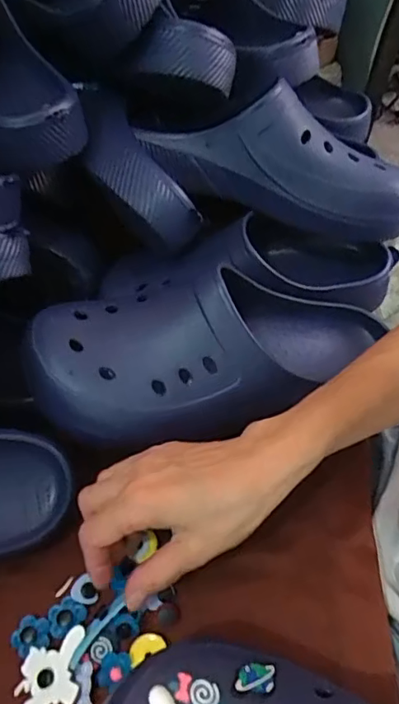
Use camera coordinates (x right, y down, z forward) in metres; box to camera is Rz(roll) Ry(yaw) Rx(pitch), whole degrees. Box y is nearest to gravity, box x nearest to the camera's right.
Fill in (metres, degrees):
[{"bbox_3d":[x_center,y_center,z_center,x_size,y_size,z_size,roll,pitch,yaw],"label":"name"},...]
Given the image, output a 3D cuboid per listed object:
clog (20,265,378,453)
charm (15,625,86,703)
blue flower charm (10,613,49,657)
[{"bbox_3d":[0.020,-0.008,0.394,0.280,0.087,0.117,-9,52,-21],"label":"clog"},{"bbox_3d":[-0.092,0.198,0.322,0.047,0.007,0.039,-23,54,8],"label":"charm"},{"bbox_3d":[-0.108,0.183,0.338,0.024,0.004,0.023,-2,54,3],"label":"blue flower charm"}]

